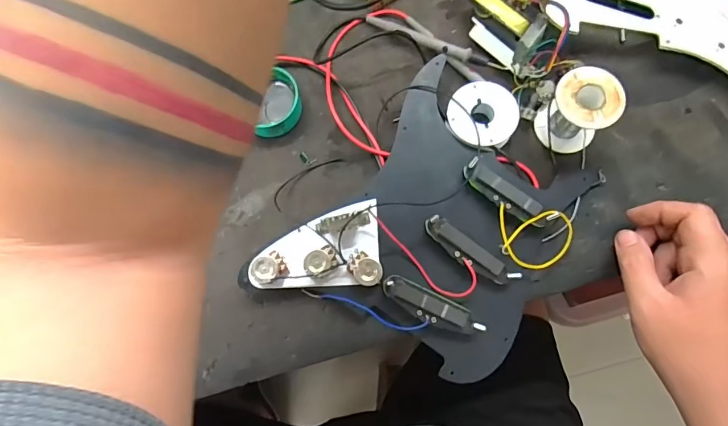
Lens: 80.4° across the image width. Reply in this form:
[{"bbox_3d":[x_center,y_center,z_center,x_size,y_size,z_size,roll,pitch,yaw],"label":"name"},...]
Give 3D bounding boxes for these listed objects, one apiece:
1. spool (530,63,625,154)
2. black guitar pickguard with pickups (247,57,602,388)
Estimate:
[{"bbox_3d":[0.183,-0.087,0.369,0.051,0.053,0.053,-39,77,-7],"label":"spool"},{"bbox_3d":[0.061,0.012,0.373,0.214,0.035,0.256,33,79,11],"label":"black guitar pickguard with pickups"}]

